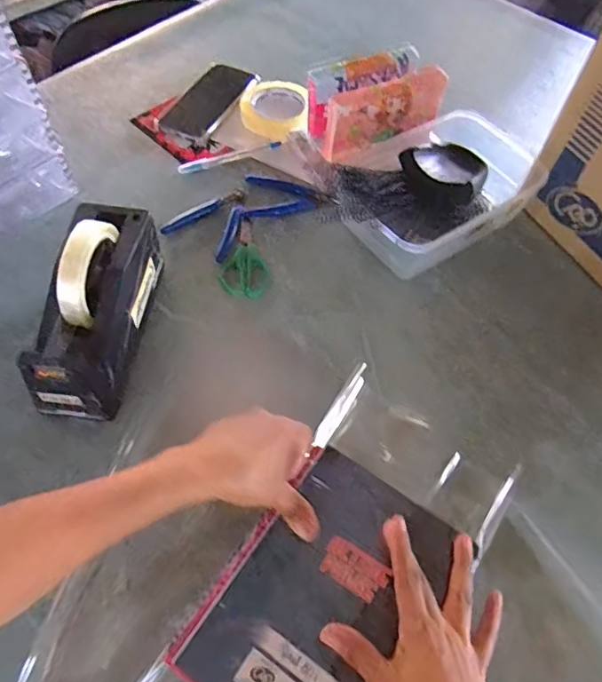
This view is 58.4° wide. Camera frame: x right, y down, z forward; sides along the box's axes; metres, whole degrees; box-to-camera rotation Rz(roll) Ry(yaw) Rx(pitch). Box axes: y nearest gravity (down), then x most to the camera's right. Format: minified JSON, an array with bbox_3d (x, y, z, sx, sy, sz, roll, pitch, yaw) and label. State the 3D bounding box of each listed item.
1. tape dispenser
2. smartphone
[{"bbox_3d":[-0.198,-0.040,0.516,0.076,0.123,0.202,9,58,3],"label":"tape dispenser"},{"bbox_3d":[-0.128,-0.343,0.768,0.073,0.010,0.170,32,63,5],"label":"smartphone"}]

